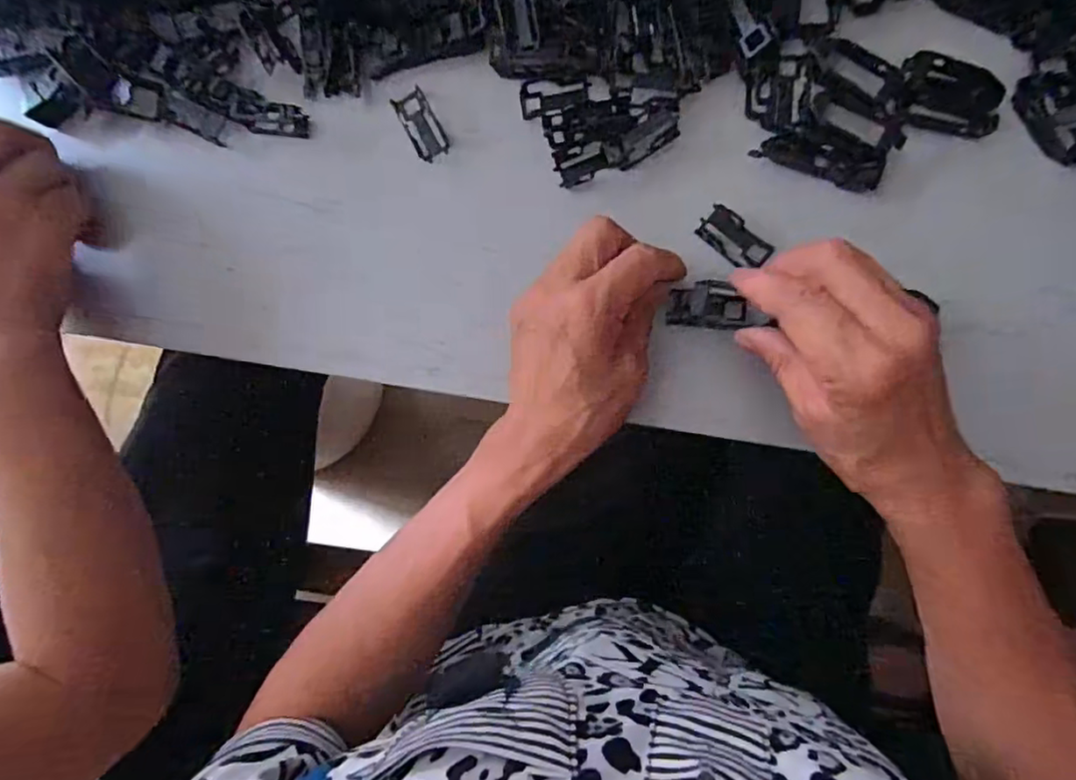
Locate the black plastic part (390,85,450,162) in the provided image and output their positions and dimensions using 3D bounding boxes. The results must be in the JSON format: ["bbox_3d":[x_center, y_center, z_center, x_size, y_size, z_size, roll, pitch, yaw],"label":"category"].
[{"bbox_3d":[-0.067,-0.152,0.347,0.019,0.006,0.038,-28,85,0],"label":"black plastic part"}]

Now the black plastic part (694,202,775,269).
[{"bbox_3d":[0.106,-0.082,0.328,0.039,0.011,0.019,41,88,5],"label":"black plastic part"}]

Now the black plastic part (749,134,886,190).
[{"bbox_3d":[0.150,-0.123,0.323,0.065,0.009,0.019,20,86,4],"label":"black plastic part"}]

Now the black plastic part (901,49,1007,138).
[{"bbox_3d":[0.216,-0.154,0.315,0.052,0.006,0.038,13,86,4],"label":"black plastic part"}]

